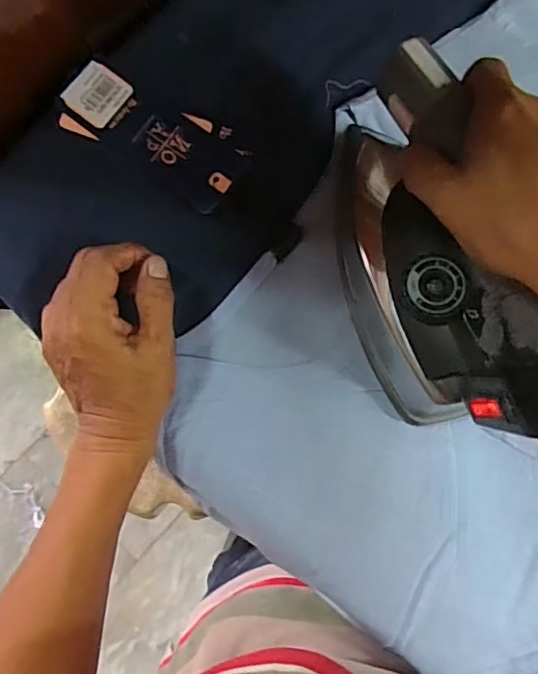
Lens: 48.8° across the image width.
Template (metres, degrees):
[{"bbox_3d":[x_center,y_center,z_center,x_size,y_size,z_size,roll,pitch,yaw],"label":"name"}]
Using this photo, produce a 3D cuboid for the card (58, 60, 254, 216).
[{"bbox_3d":[-0.072,-0.127,0.372,0.117,0.004,0.052,27,83,-3],"label":"card"}]

